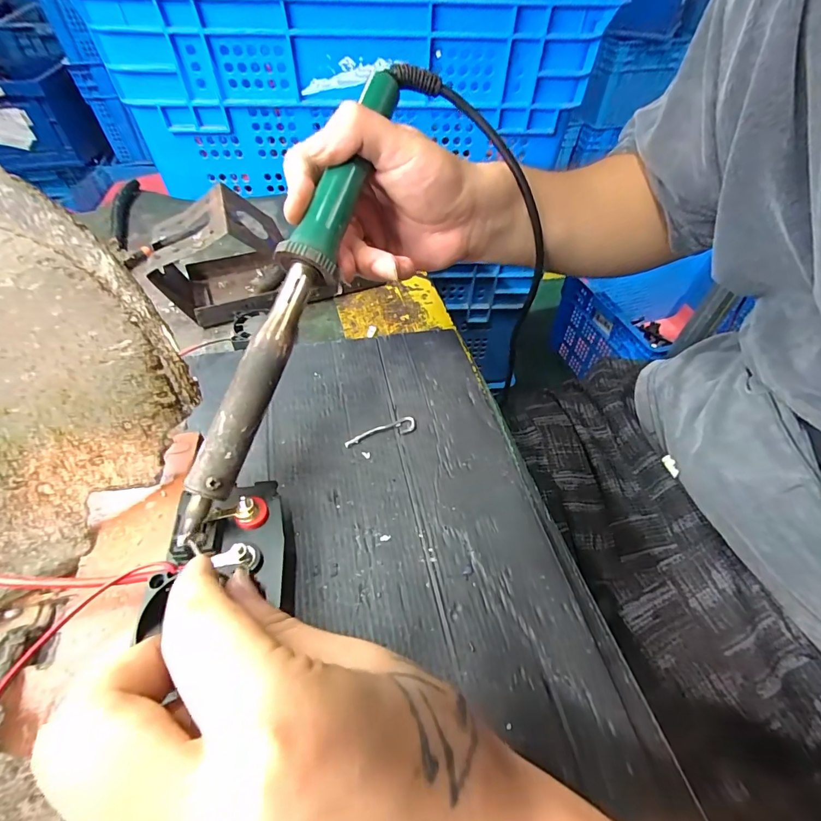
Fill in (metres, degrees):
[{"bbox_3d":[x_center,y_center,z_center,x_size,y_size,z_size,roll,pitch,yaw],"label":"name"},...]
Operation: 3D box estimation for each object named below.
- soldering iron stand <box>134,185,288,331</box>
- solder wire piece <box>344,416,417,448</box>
[{"bbox_3d":[-0.150,-0.123,0.334,0.110,0.080,0.069,-13,52,-12],"label":"soldering iron stand"},{"bbox_3d":[-0.019,0.013,0.272,0.047,0.004,0.012,-12,52,-12],"label":"solder wire piece"}]

